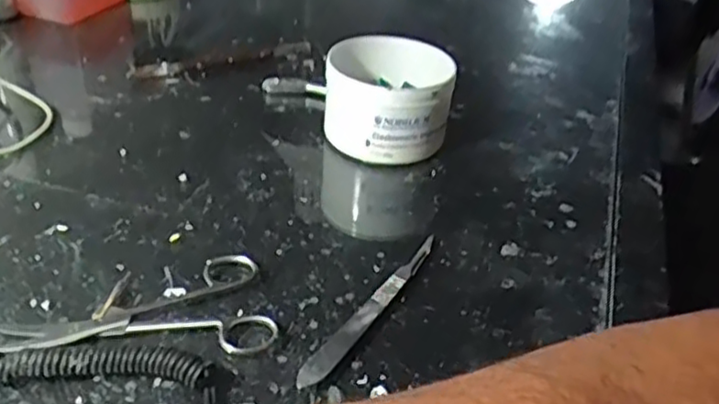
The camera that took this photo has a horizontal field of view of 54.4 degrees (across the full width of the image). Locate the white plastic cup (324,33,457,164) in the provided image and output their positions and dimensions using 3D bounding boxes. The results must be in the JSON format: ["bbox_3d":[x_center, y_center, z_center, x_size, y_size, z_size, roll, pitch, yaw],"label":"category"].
[{"bbox_3d":[0.021,-0.075,0.514,0.089,0.072,0.084,4,34,-2],"label":"white plastic cup"}]

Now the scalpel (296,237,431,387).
[{"bbox_3d":[0.009,0.055,0.374,0.011,0.008,0.133,22,37,24],"label":"scalpel"}]

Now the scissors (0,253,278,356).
[{"bbox_3d":[-0.114,0.057,0.354,0.134,0.010,0.075,-8,36,-18],"label":"scissors"}]

